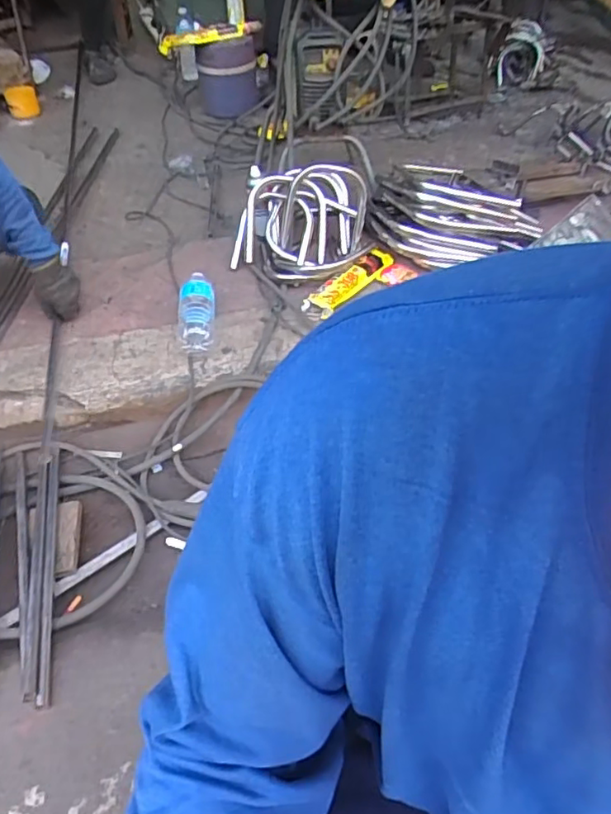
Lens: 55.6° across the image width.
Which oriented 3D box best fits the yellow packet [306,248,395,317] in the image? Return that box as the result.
[{"bbox_3d":[0.103,-0.294,1.331,0.066,0.044,0.268,30,54,26],"label":"yellow packet"}]

